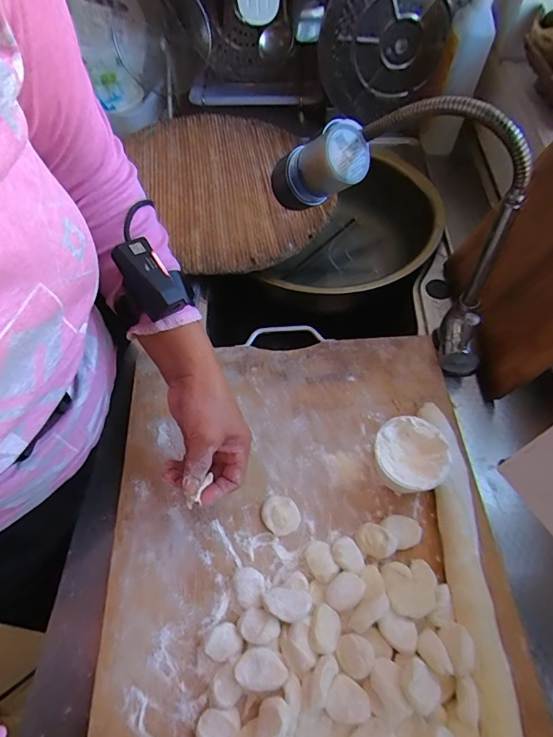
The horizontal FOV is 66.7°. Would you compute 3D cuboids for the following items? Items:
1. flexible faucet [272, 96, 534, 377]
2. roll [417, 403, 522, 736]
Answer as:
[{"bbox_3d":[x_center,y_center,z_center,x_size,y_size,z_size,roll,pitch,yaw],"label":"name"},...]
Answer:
[{"bbox_3d":[0.143,-0.161,0.486,0.295,0.260,0.100,29,63,17],"label":"flexible faucet"},{"bbox_3d":[0.180,0.216,0.390,0.036,0.034,0.399,1,58,1],"label":"roll"}]

